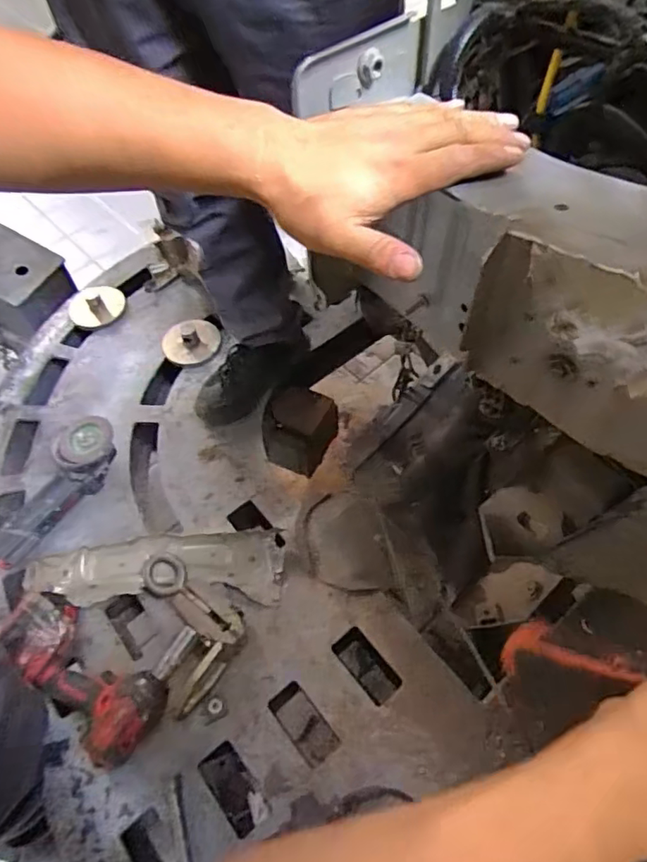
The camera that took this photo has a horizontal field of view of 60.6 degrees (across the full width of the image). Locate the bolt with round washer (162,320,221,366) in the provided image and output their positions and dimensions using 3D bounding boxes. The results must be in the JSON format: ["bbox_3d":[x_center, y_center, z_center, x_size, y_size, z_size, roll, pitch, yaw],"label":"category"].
[{"bbox_3d":[-0.281,-0.189,1.178,0.117,0.040,0.110,-1,58,2],"label":"bolt with round washer"}]

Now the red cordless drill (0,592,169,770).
[{"bbox_3d":[-0.343,0.347,0.793,0.272,0.073,0.122,34,65,21],"label":"red cordless drill"}]

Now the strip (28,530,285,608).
[{"bbox_3d":[-0.279,0.236,0.911,0.421,0.034,0.119,-4,58,-1],"label":"strip"}]

